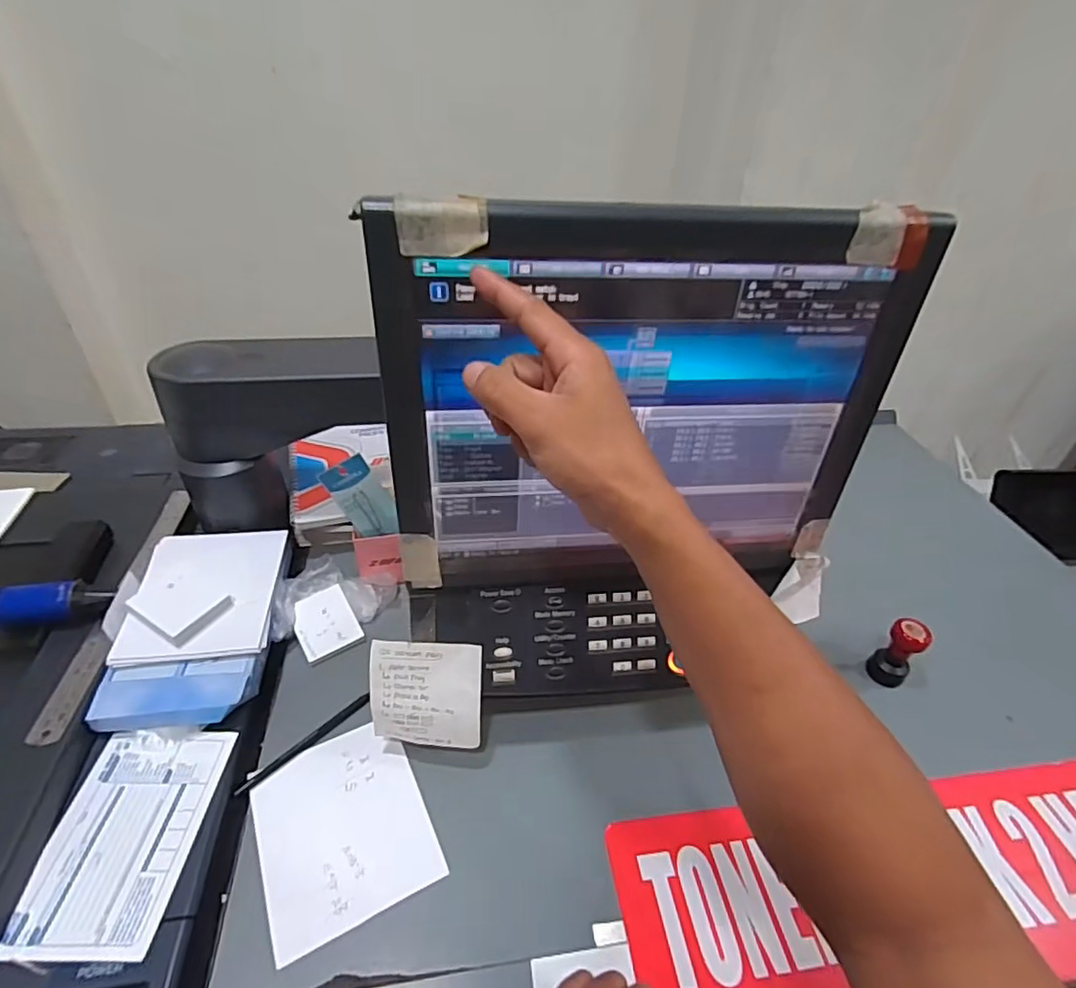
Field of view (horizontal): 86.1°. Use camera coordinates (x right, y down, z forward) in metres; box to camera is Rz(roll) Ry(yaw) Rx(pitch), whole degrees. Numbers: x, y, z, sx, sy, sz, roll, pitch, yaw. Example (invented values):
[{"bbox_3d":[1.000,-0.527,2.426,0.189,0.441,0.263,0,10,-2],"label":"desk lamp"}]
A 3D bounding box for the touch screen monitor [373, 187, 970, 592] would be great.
[{"bbox_3d":[0.071,-0.058,0.419,0.344,0.274,0.056,-2,39,-6],"label":"touch screen monitor"}]

